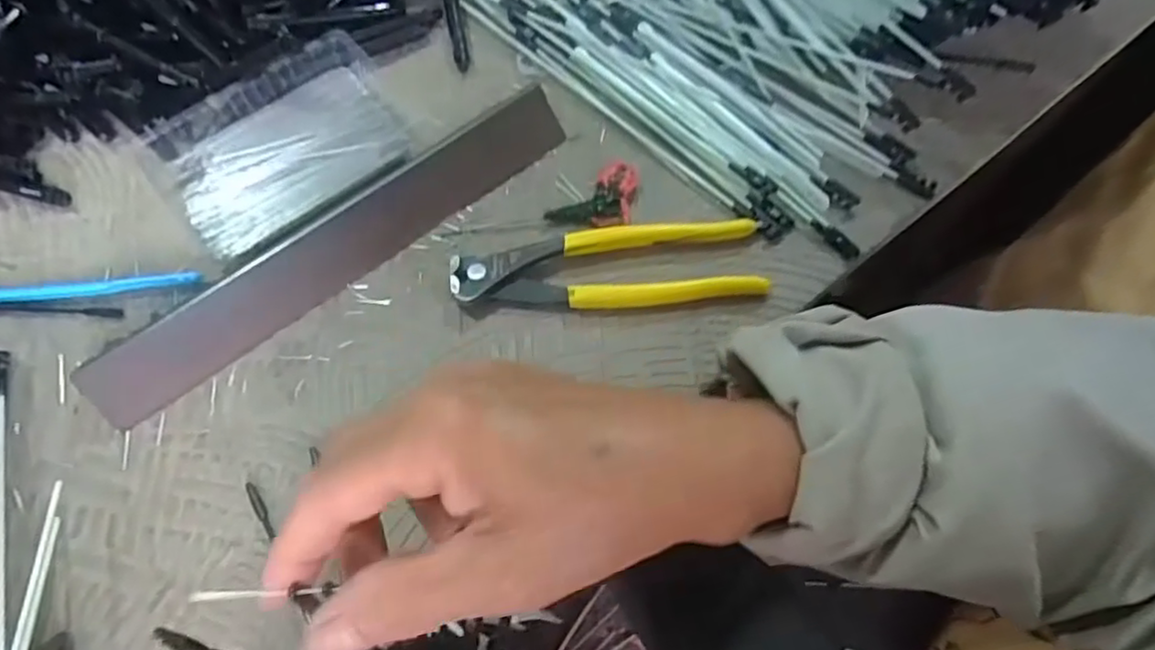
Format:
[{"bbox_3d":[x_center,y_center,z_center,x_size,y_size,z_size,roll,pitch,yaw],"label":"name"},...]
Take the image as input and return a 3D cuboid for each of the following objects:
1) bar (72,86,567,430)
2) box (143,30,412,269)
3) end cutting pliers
[{"bbox_3d":[-0.130,-0.050,0.360,0.277,0.024,0.048,-38,71,-15],"label":"bar"},{"bbox_3d":[-0.168,-0.107,0.378,0.129,0.021,0.105,-31,69,-13],"label":"box"},{"bbox_3d":[0.016,-0.030,0.350,0.163,0.013,0.047,-6,66,-2],"label":"end cutting pliers"}]

